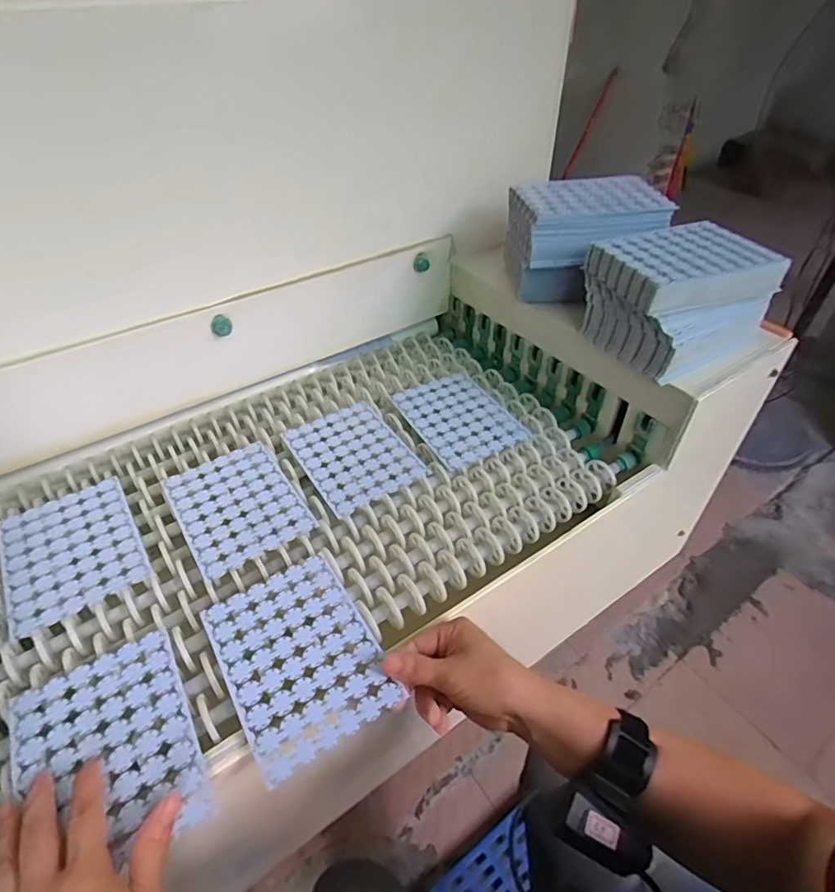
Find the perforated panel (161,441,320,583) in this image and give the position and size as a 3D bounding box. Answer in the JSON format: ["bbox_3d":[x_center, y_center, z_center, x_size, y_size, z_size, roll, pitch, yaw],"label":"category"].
[{"bbox_3d":[-0.192,0.060,0.548,0.116,0.005,0.153,-26,48,-24],"label":"perforated panel"}]

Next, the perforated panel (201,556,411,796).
[{"bbox_3d":[-0.098,0.170,0.425,0.114,0.004,0.155,-25,51,-24],"label":"perforated panel"}]

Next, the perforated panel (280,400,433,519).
[{"bbox_3d":[-0.075,0.008,0.600,0.115,0.004,0.153,-26,49,-22],"label":"perforated panel"}]

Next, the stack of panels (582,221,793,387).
[{"bbox_3d":[0.283,-0.162,0.566,0.159,0.103,0.140,-18,46,-18],"label":"stack of panels"}]

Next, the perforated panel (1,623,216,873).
[{"bbox_3d":[-0.224,0.220,0.371,0.114,0.005,0.151,-24,48,-23],"label":"perforated panel"}]

